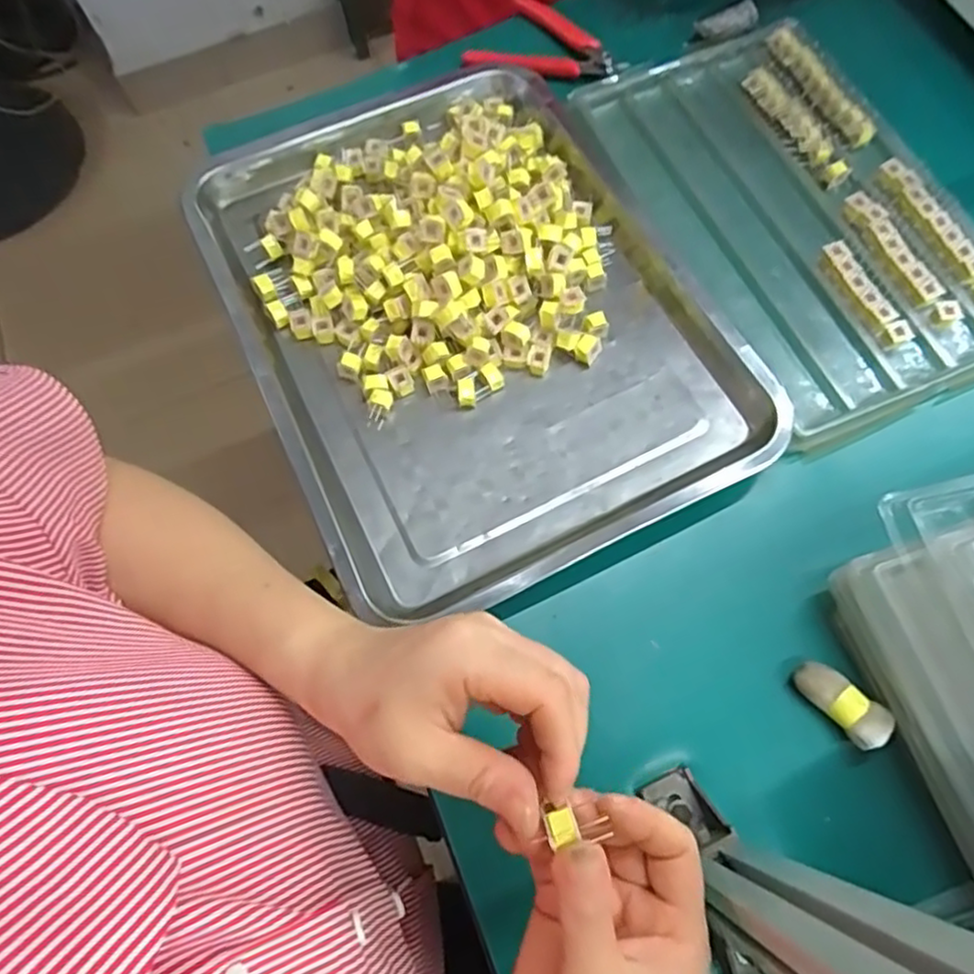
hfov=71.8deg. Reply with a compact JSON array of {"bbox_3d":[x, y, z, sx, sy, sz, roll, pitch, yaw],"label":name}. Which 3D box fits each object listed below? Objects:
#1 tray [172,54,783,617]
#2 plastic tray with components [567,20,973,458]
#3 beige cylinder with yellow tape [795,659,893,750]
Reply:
[{"bbox_3d":[-0.013,-0.126,0.448,0.296,0.053,0.380,-24,69,-7],"label":"tray"},{"bbox_3d":[0.220,-0.201,0.479,0.201,0.022,0.329,-25,70,-7],"label":"plastic tray with components"},{"bbox_3d":[0.189,0.115,0.360,0.022,0.021,0.049,-37,72,-12],"label":"beige cylinder with yellow tape"}]

